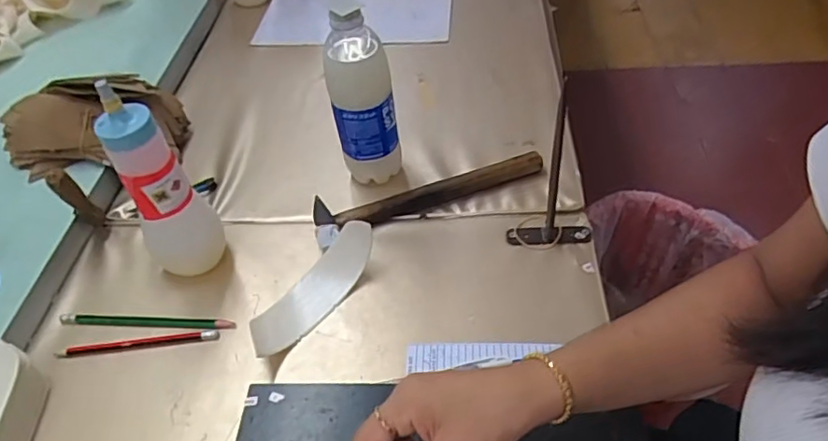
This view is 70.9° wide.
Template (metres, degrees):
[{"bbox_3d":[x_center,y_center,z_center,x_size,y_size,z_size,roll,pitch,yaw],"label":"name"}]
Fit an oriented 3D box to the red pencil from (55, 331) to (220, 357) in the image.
[{"bbox_3d":[-0.249,0.111,0.526,0.142,0.007,0.010,-7,47,-1],"label":"red pencil"}]

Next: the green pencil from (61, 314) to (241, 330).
[{"bbox_3d":[-0.250,0.095,0.543,0.169,0.011,0.012,1,47,7],"label":"green pencil"}]

